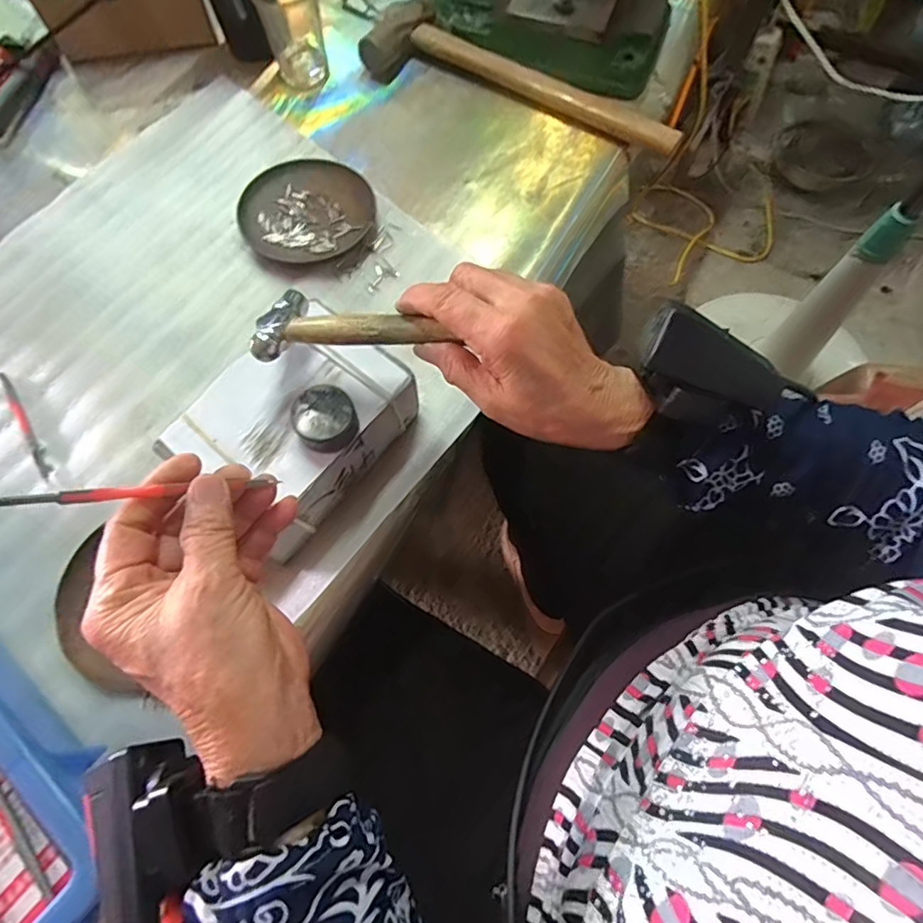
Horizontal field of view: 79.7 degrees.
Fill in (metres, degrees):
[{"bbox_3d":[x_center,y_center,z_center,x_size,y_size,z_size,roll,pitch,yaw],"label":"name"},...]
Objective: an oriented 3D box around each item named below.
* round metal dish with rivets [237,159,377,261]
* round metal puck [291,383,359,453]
[{"bbox_3d":[-0.136,-0.219,0.483,0.112,0.013,0.108,0,67,0],"label":"round metal dish with rivets"},{"bbox_3d":[-0.084,-0.025,0.341,0.036,0.026,0.034,0,67,0],"label":"round metal puck"}]

